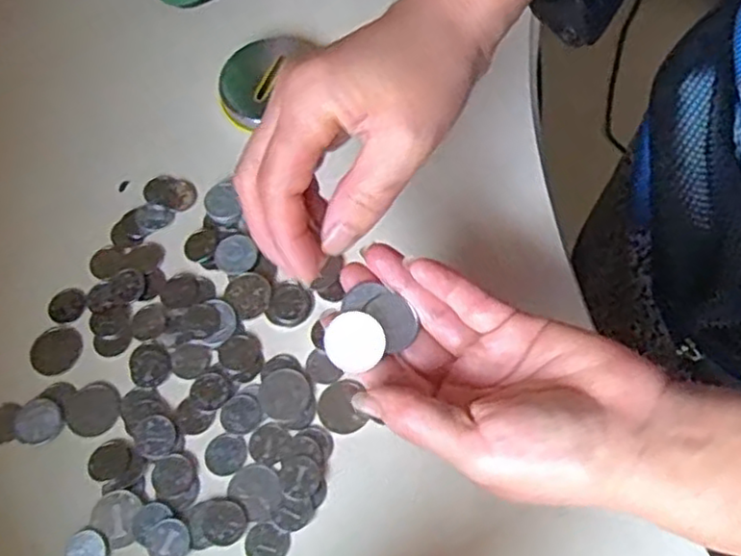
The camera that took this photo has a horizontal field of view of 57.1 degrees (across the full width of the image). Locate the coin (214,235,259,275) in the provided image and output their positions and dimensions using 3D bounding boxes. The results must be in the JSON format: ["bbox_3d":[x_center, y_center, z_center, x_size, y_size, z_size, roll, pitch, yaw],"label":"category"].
[{"bbox_3d":[-0.069,-0.012,0.349,0.021,0.004,0.021,-2,78,8],"label":"coin"}]

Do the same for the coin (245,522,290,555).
[{"bbox_3d":[-0.046,0.117,0.297,0.018,0.004,0.017,34,71,15],"label":"coin"}]

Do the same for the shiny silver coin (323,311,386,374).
[{"bbox_3d":[-0.006,0.026,0.276,0.024,0.004,0.023,0,87,6],"label":"shiny silver coin"}]

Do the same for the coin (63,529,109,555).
[{"bbox_3d":[-0.124,0.119,0.296,0.019,0.004,0.018,-1,66,1],"label":"coin"}]

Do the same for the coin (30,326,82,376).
[{"bbox_3d":[-0.156,0.036,0.337,0.025,0.004,0.023,-1,66,1],"label":"coin"}]

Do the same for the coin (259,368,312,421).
[{"bbox_3d":[-0.040,0.055,0.321,0.024,0.004,0.024,-1,66,1],"label":"coin"}]

